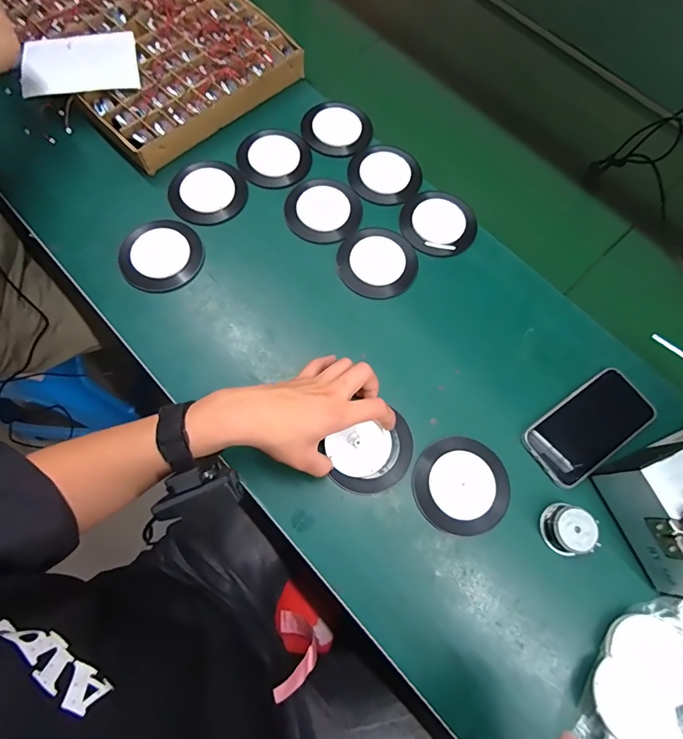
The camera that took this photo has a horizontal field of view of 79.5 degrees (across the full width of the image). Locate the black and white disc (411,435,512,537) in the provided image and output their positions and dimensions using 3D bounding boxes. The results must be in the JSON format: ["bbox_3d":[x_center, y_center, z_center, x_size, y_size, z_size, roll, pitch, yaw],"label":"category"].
[{"bbox_3d":[0.127,0.122,0.433,0.098,0.010,0.096,1,71,-2],"label":"black and white disc"}]

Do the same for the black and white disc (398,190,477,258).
[{"bbox_3d":[0.125,-0.192,0.538,0.091,0.010,0.097,1,71,-2],"label":"black and white disc"}]

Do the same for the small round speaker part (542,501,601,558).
[{"bbox_3d":[0.229,0.162,0.415,0.046,0.027,0.046,1,71,-2],"label":"small round speaker part"}]

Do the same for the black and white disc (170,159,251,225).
[{"bbox_3d":[-0.174,-0.233,0.539,0.088,0.011,0.096,1,71,-2],"label":"black and white disc"}]

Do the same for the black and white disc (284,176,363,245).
[{"bbox_3d":[-0.024,-0.211,0.538,0.097,0.007,0.100,1,71,-2],"label":"black and white disc"}]

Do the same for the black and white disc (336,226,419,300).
[{"bbox_3d":[0.045,-0.136,0.516,0.098,0.006,0.098,1,71,-2],"label":"black and white disc"}]

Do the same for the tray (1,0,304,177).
[{"bbox_3d":[-0.286,-0.496,0.604,0.283,0.053,0.407,-40,77,-14],"label":"tray"}]

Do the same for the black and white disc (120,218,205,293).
[{"bbox_3d":[-0.222,-0.143,0.508,0.093,0.009,0.096,1,71,-2],"label":"black and white disc"}]

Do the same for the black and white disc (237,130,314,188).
[{"bbox_3d":[-0.092,-0.293,0.562,0.097,0.008,0.089,-18,73,-8],"label":"black and white disc"}]

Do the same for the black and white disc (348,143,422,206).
[{"bbox_3d":[0.058,-0.266,0.558,0.096,0.012,0.089,1,71,-2],"label":"black and white disc"}]

